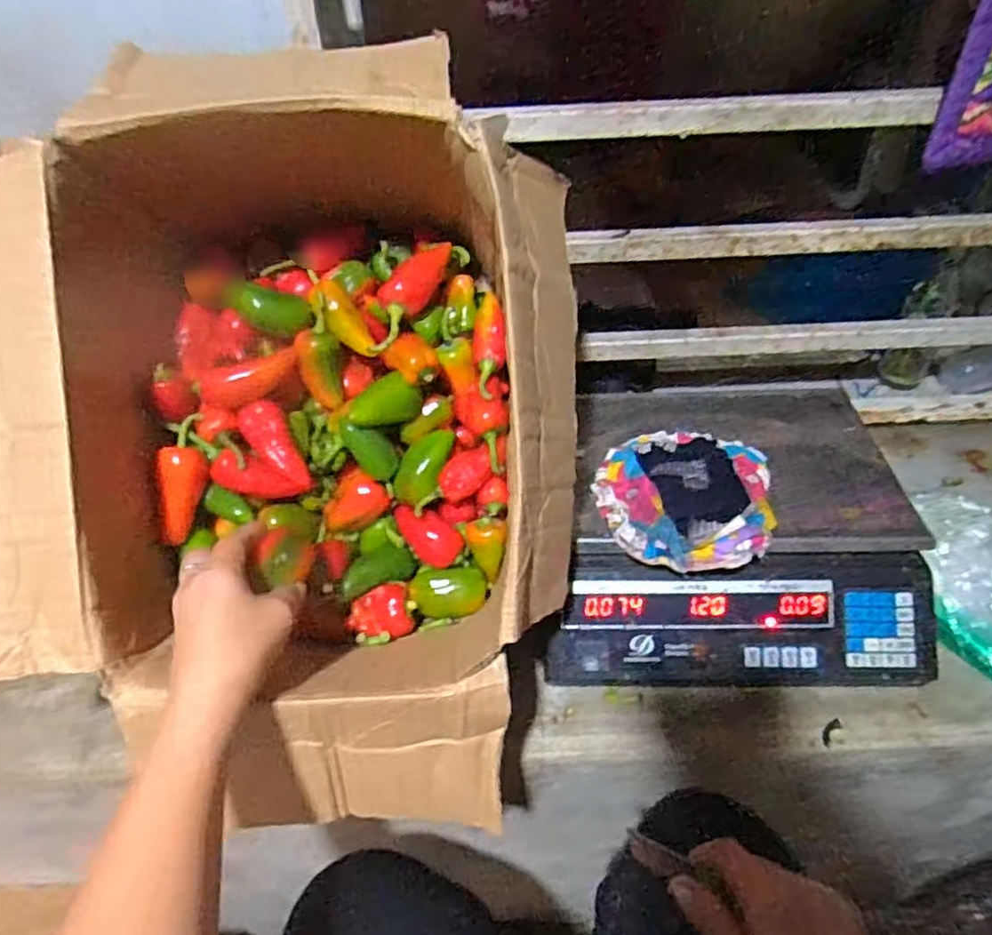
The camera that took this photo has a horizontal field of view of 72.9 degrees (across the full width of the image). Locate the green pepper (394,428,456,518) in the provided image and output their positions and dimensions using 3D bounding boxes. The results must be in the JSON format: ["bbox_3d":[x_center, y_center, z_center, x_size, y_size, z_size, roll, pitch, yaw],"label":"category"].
[{"bbox_3d":[-0.062,0.002,0.585,0.037,0.036,0.071,19,82,-1],"label":"green pepper"}]

